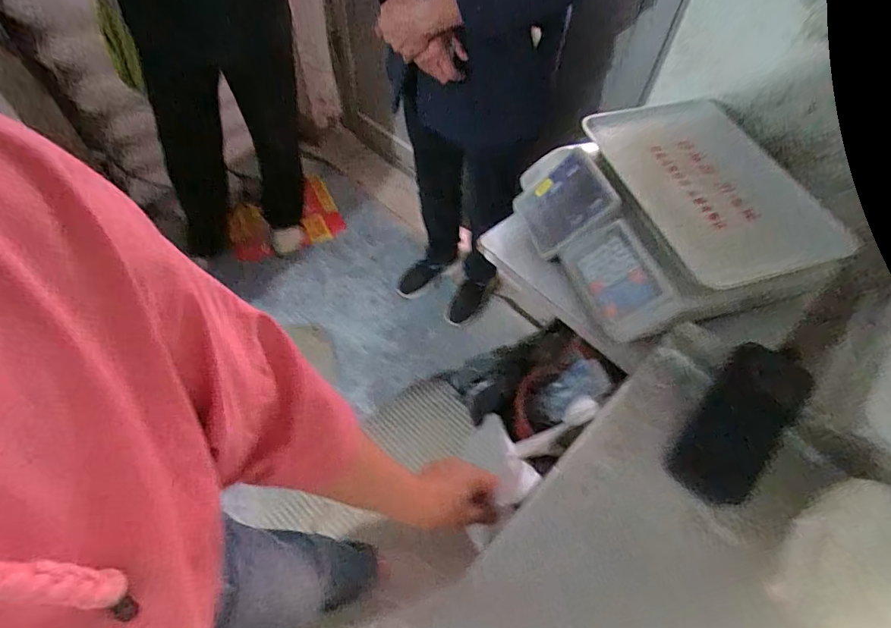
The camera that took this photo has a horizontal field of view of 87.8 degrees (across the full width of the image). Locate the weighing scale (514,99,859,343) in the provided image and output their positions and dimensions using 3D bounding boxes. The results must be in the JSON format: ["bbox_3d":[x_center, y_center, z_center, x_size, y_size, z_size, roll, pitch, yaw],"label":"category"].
[{"bbox_3d":[0.294,-0.136,0.627,0.305,0.110,0.313,-16,59,-13],"label":"weighing scale"}]

